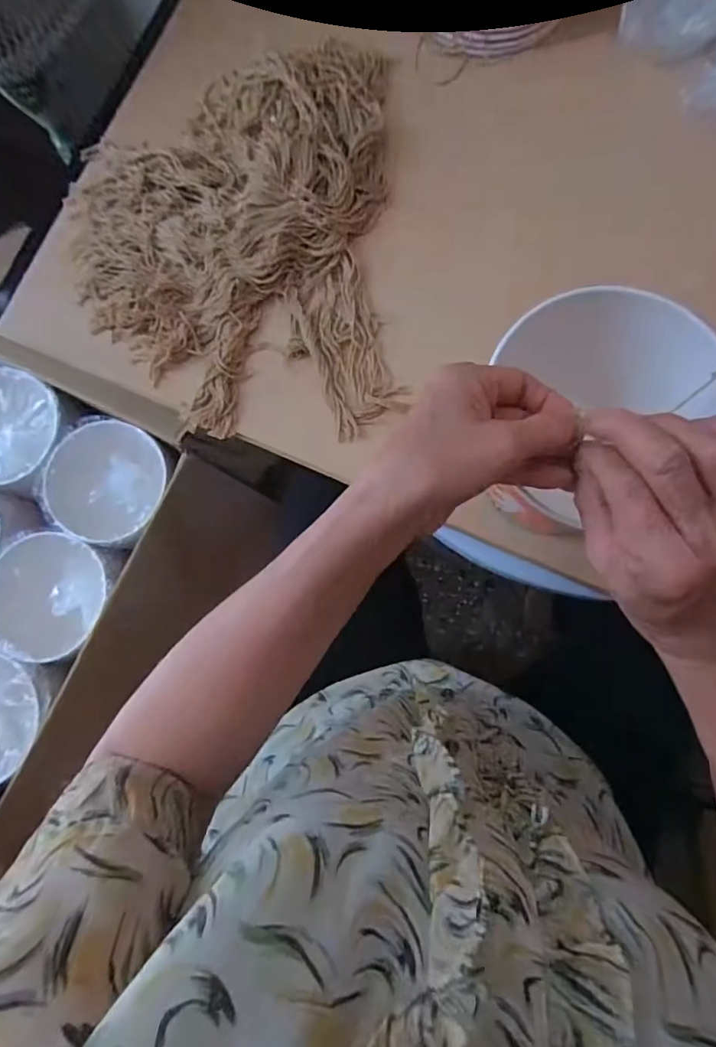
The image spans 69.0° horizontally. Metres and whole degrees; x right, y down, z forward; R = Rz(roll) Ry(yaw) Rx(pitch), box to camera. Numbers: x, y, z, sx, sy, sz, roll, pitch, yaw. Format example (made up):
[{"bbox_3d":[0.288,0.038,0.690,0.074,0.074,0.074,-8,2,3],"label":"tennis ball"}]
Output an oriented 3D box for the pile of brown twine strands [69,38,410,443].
[{"bbox_3d":[-0.120,-0.272,0.488,0.307,0.042,0.387,-3,81,2],"label":"pile of brown twine strands"}]

